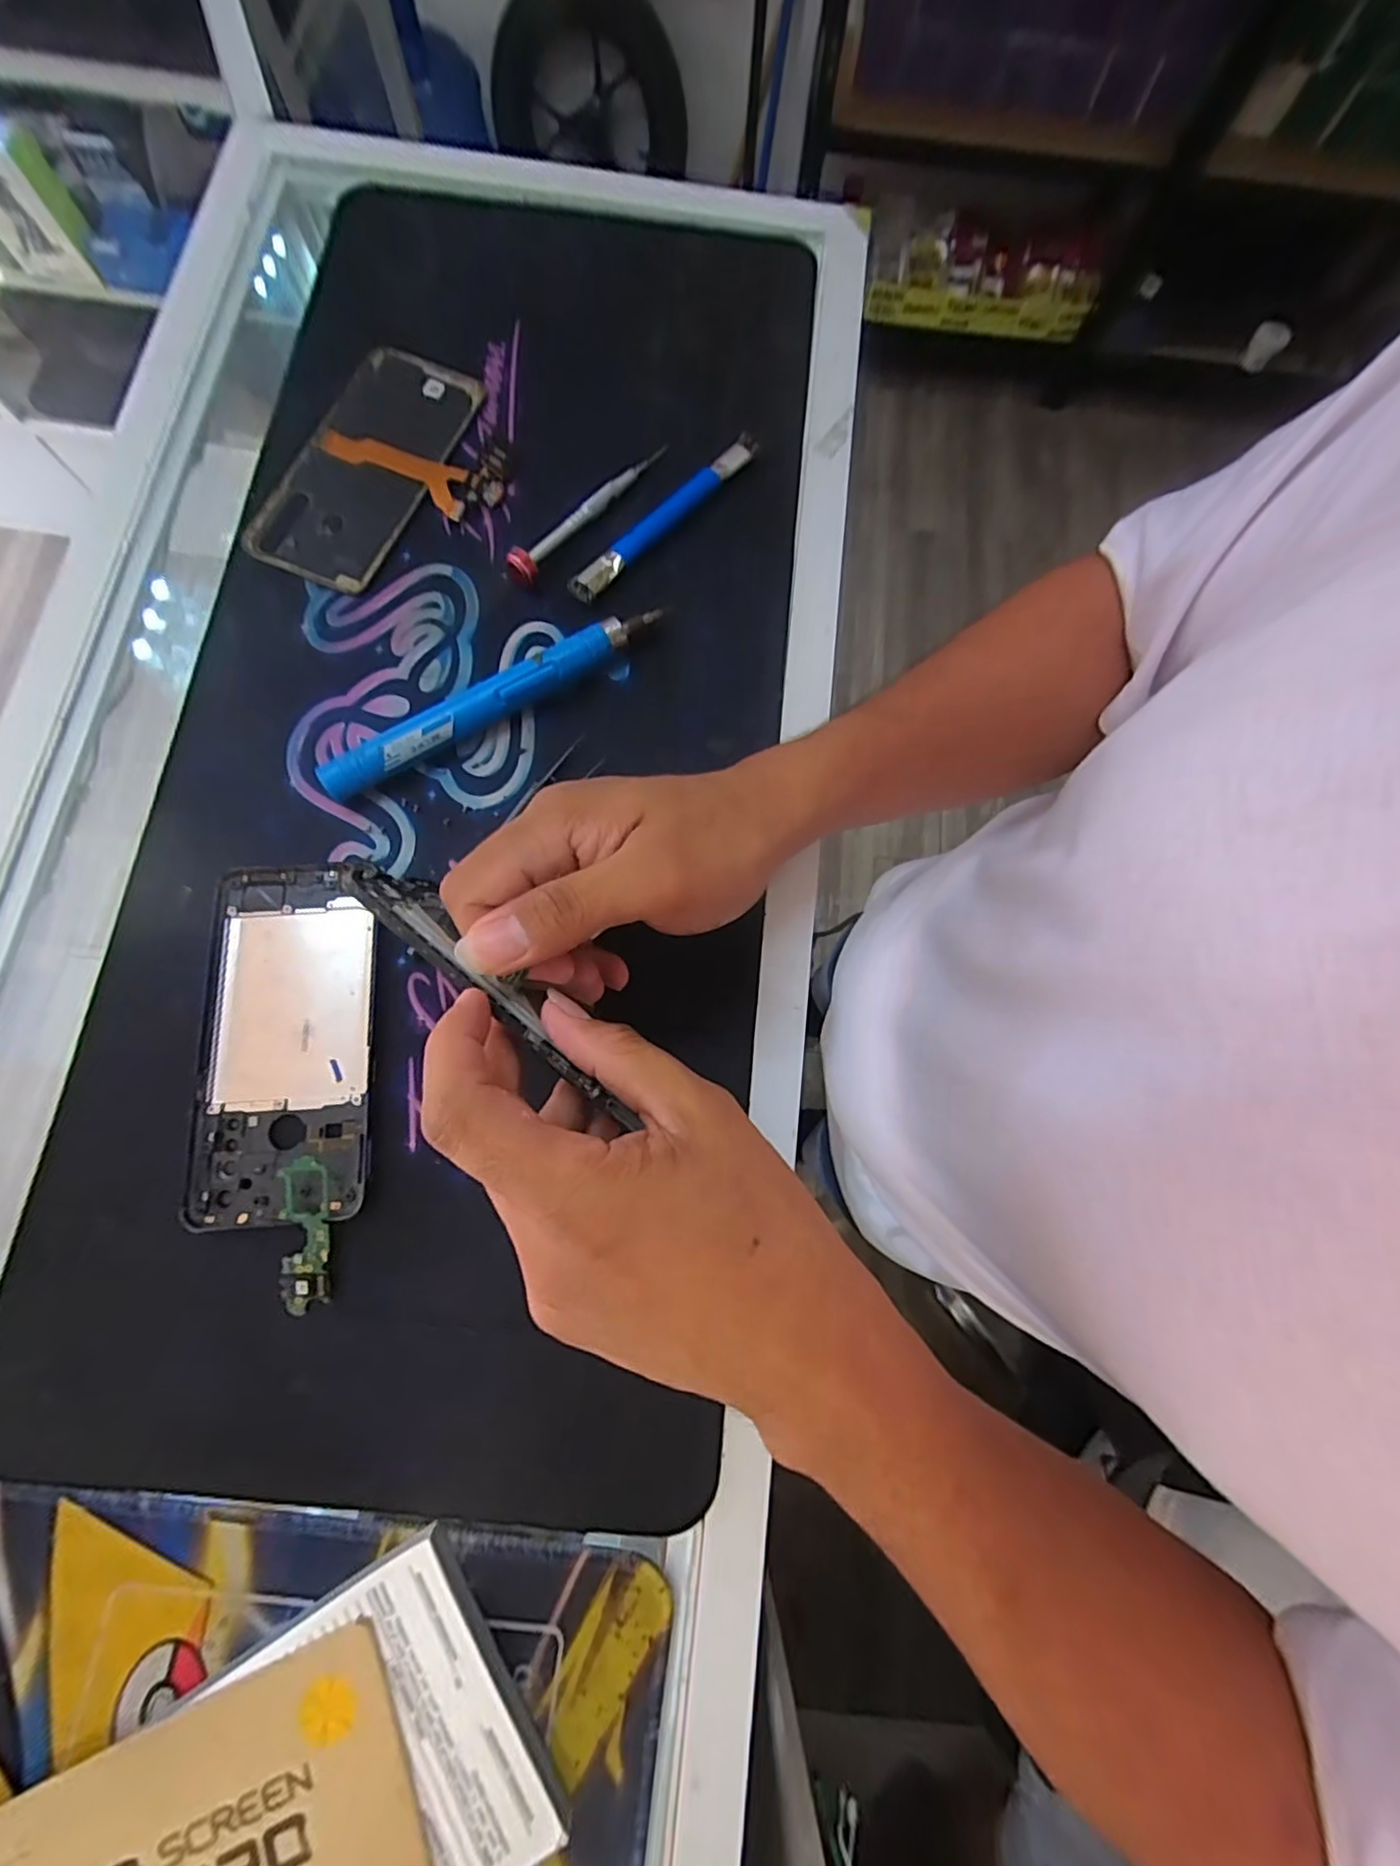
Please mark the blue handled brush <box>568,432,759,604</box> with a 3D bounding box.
[{"bbox_3d":[-0.018,-0.225,0.344,0.015,0.009,0.135,42,79,7],"label":"blue handled brush"}]

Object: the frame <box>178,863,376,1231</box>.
[{"bbox_3d":[-0.184,0.044,0.280,0.074,0.012,0.153,-3,77,-3],"label":"frame"}]

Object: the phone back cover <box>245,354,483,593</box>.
[{"bbox_3d":[-0.184,-0.258,0.350,0.073,0.004,0.153,21,77,3],"label":"phone back cover"}]

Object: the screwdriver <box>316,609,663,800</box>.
[{"bbox_3d":[-0.100,-0.115,0.314,0.180,0.019,0.017,-32,80,-8],"label":"screwdriver"}]

